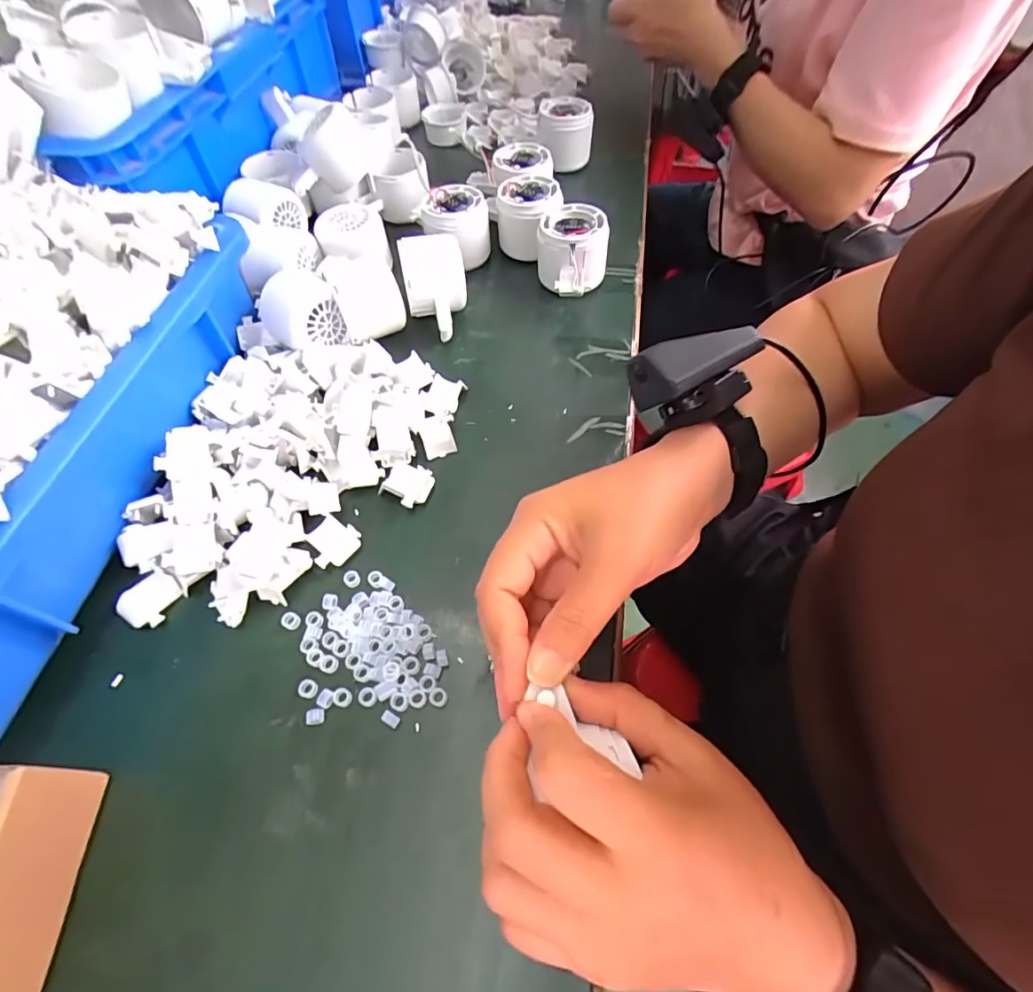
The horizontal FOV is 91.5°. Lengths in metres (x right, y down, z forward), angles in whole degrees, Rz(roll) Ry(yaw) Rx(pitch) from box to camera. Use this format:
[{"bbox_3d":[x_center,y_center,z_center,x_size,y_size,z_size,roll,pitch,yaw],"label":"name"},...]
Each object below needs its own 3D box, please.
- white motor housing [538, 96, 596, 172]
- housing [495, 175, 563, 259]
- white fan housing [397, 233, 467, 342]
[{"bbox_3d":[0.052,-0.385,0.545,0.058,0.053,0.051,5,59,4],"label":"white motor housing"},{"bbox_3d":[0.013,-0.255,0.463,0.059,0.054,0.060,5,59,4],"label":"housing"},{"bbox_3d":[-0.065,-0.168,0.406,0.047,0.054,0.070,-10,59,-5],"label":"white fan housing"}]

